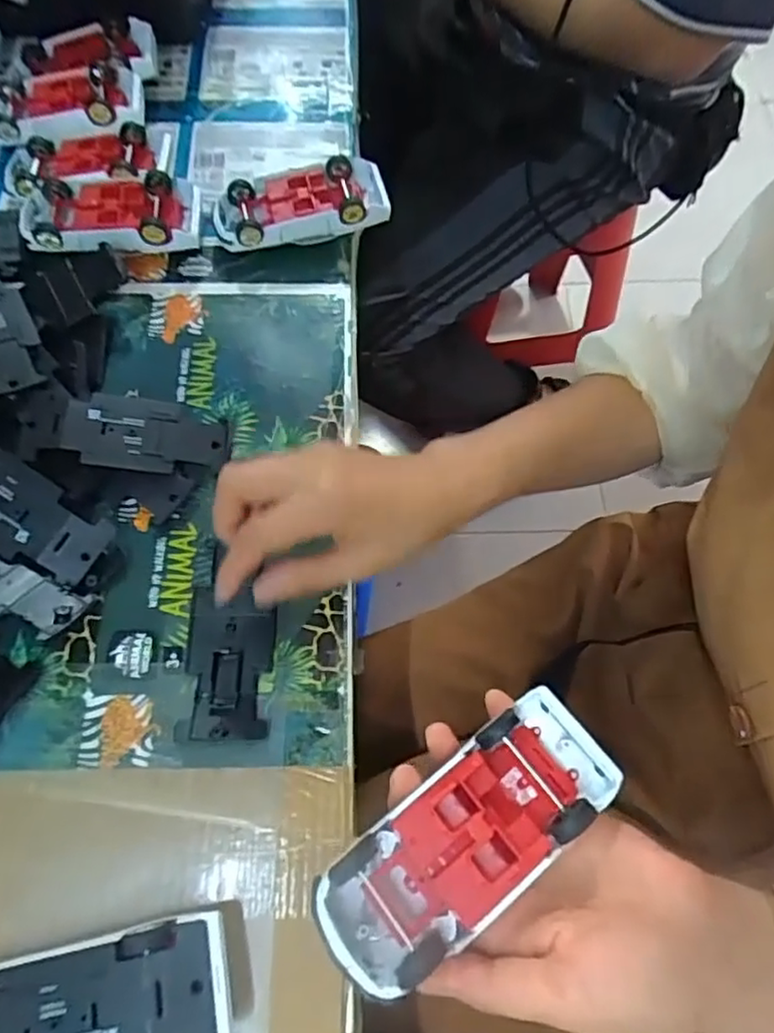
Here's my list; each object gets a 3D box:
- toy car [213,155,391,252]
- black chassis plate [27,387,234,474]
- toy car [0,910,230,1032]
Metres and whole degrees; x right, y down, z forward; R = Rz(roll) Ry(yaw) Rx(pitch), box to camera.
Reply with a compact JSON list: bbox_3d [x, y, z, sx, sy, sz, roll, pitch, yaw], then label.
[{"bbox_3d":[-0.066,-0.235,0.493,0.128,0.040,0.055,-11,66,-4],"label":"toy car"},{"bbox_3d":[-0.161,-0.052,0.401,0.117,0.009,0.049,6,65,-13],"label":"black chassis plate"},{"bbox_3d":[-0.130,0.215,0.284,0.121,0.042,0.051,-11,66,-4],"label":"toy car"}]

